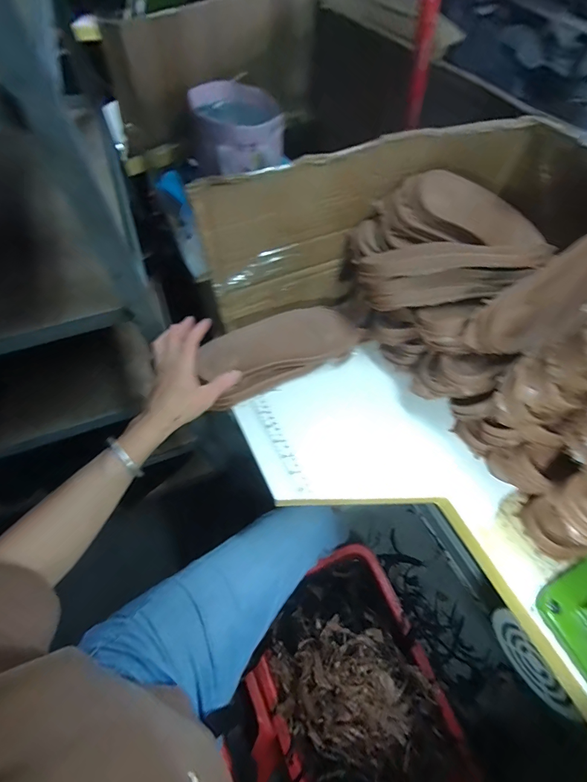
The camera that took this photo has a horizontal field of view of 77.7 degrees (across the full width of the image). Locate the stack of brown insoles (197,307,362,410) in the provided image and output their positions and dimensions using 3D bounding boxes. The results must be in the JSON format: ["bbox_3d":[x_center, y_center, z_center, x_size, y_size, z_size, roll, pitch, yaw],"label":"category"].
[{"bbox_3d":[-0.022,-0.060,0.579,0.256,0.060,0.099,-22,63,-20],"label":"stack of brown insoles"}]

